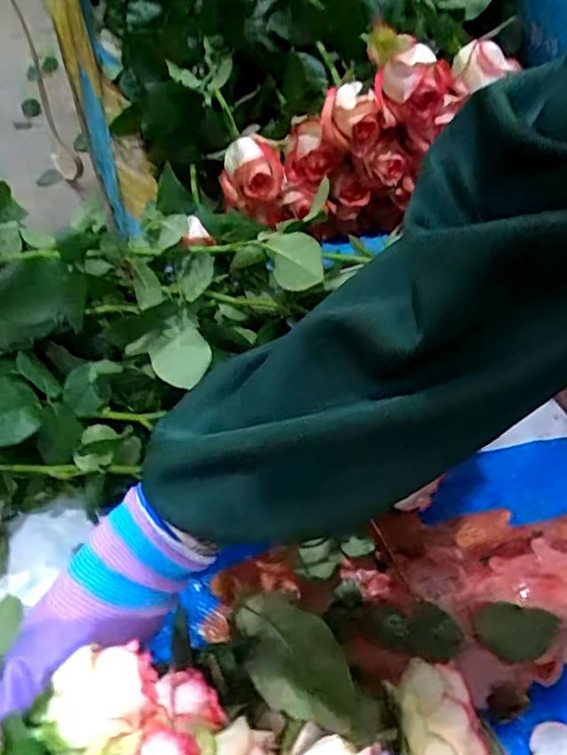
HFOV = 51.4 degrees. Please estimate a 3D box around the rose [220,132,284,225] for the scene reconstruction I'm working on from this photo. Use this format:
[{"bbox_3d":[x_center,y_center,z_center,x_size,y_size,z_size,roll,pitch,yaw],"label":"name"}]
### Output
[{"bbox_3d":[-0.024,-0.152,0.462,0.047,0.058,0.039,-2,48,0],"label":"rose"}]

